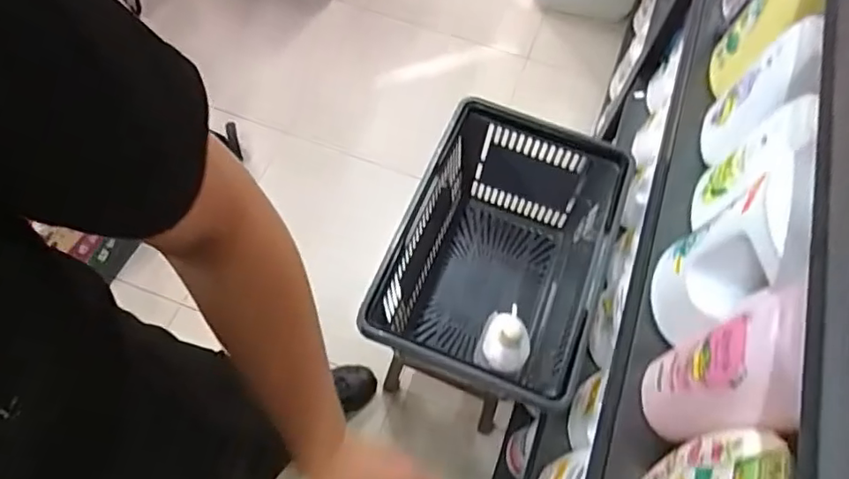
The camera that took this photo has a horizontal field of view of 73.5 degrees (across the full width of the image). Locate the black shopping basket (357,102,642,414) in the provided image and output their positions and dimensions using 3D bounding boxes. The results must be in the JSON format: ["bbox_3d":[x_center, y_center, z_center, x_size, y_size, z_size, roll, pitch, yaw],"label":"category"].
[{"bbox_3d":[0.131,0.052,1.016,0.322,0.273,0.475,23,64,9],"label":"black shopping basket"}]

